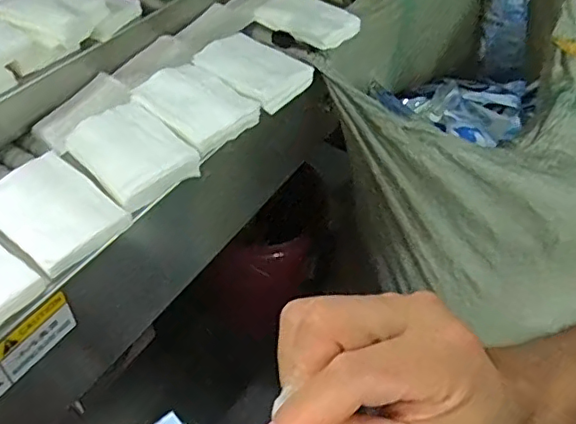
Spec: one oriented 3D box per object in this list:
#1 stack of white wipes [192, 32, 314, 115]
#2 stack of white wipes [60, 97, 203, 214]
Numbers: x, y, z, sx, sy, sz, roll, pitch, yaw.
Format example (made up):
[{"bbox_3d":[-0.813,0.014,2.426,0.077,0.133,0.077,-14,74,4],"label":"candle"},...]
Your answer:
[{"bbox_3d":[-0.034,-0.140,0.557,0.102,0.016,0.082,31,53,21],"label":"stack of white wipes"},{"bbox_3d":[-0.128,-0.051,0.465,0.073,0.017,0.101,-33,59,-30],"label":"stack of white wipes"}]

